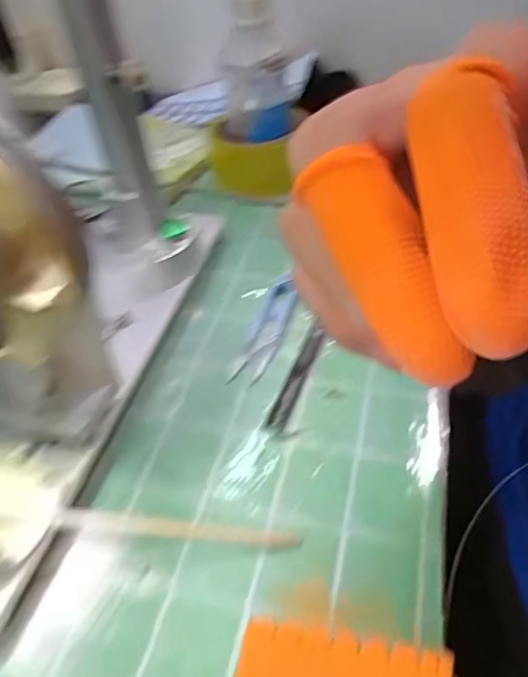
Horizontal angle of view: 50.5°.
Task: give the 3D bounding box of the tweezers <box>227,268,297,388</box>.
[{"bbox_3d":[0.003,-0.009,0.394,0.023,0.012,0.102,11,47,17],"label":"tweezers"}]

